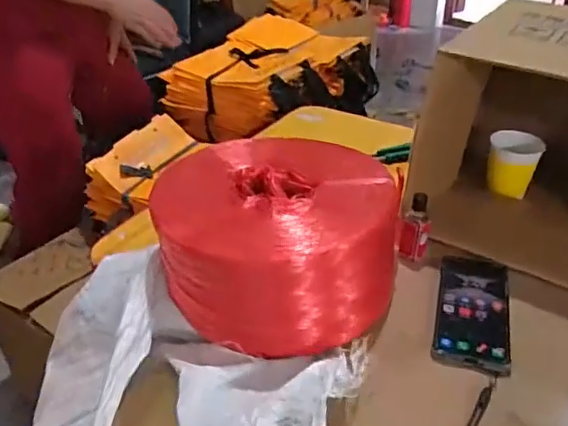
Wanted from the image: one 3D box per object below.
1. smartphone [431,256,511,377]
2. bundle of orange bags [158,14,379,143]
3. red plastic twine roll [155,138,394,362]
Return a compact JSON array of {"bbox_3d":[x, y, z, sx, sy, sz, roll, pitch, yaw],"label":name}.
[{"bbox_3d":[0.202,0.100,0.603,0.073,0.007,0.165,9,35,14],"label":"smartphone"},{"bbox_3d":[-0.020,-0.325,1.377,0.301,0.160,0.494,23,40,31],"label":"bundle of orange bags"},{"bbox_3d":[-0.012,0.021,0.638,0.244,0.136,0.240,-1,34,0],"label":"red plastic twine roll"}]

